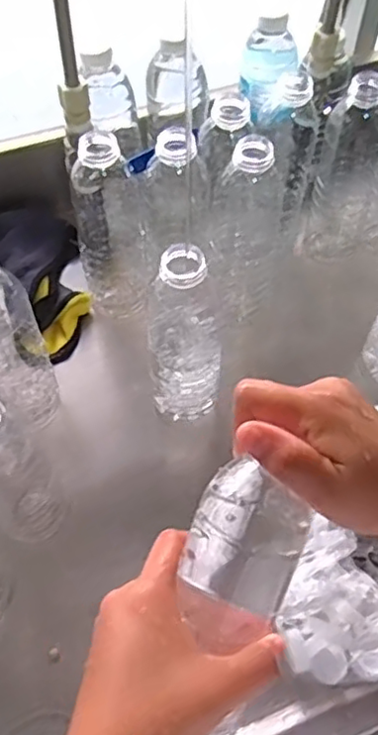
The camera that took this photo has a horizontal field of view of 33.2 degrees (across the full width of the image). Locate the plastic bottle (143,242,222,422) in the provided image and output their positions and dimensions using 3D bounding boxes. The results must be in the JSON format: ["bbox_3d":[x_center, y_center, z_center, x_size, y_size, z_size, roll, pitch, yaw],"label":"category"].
[{"bbox_3d":[-0.005,-0.027,0.537,0.061,0.205,0.062,-3,57,-2],"label":"plastic bottle"}]

